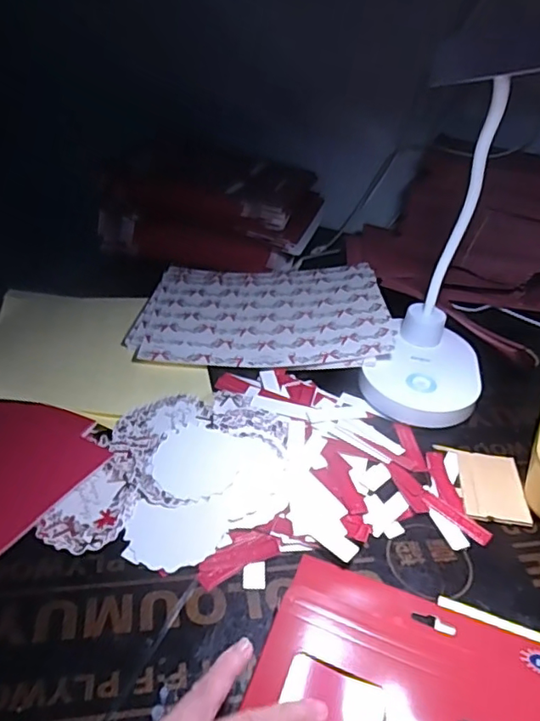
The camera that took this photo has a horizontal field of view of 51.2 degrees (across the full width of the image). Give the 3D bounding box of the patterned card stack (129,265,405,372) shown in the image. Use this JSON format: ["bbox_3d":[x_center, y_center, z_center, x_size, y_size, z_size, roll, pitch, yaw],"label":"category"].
[{"bbox_3d":[-0.008,-0.061,0.632,0.265,0.033,0.191,5,37,-1],"label":"patterned card stack"}]

